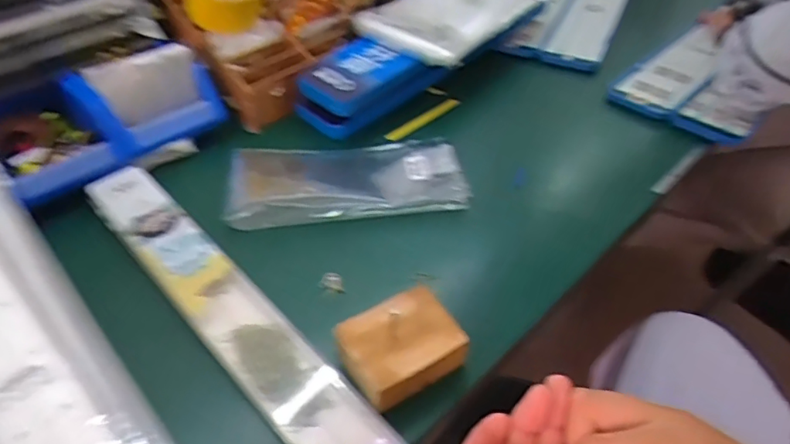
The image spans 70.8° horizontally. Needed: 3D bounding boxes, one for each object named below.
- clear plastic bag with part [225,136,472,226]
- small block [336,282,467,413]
[{"bbox_3d":[-0.055,-0.050,0.620,0.251,0.018,0.124,-5,43,-4],"label":"clear plastic bag with part"},{"bbox_3d":[0.004,0.099,0.447,0.091,0.027,0.074,-23,47,-22],"label":"small block"}]

